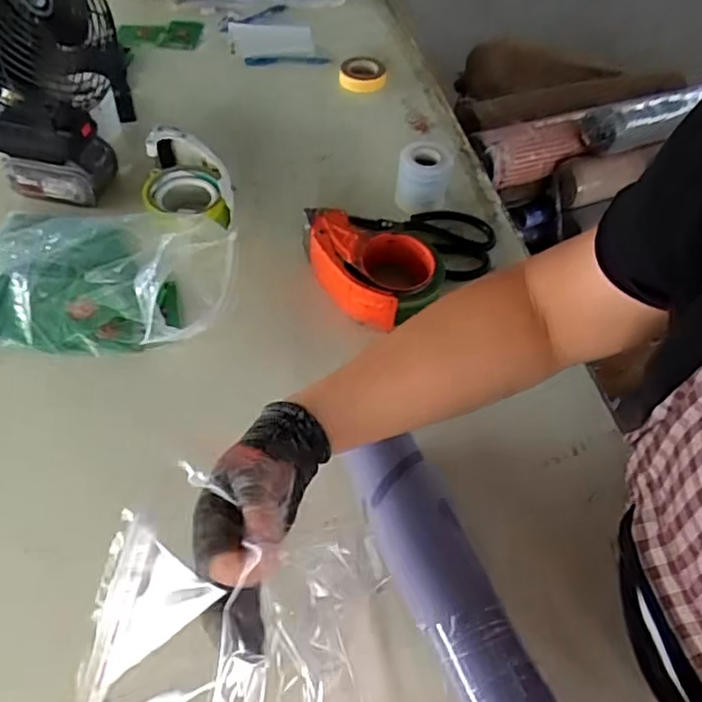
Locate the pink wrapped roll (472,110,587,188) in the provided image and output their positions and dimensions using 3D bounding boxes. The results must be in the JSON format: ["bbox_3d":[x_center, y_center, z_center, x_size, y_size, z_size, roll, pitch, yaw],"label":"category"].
[{"bbox_3d":[0.303,-0.343,1.063,0.196,0.076,0.079,-15,56,-15],"label":"pink wrapped roll"}]

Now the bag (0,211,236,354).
[{"bbox_3d":[-0.277,-0.072,0.661,0.278,0.097,0.179,4,53,-1],"label":"bag"}]

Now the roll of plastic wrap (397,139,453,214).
[{"bbox_3d":[0.088,-0.209,0.755,0.063,0.067,0.065,9,53,2],"label":"roll of plastic wrap"}]

